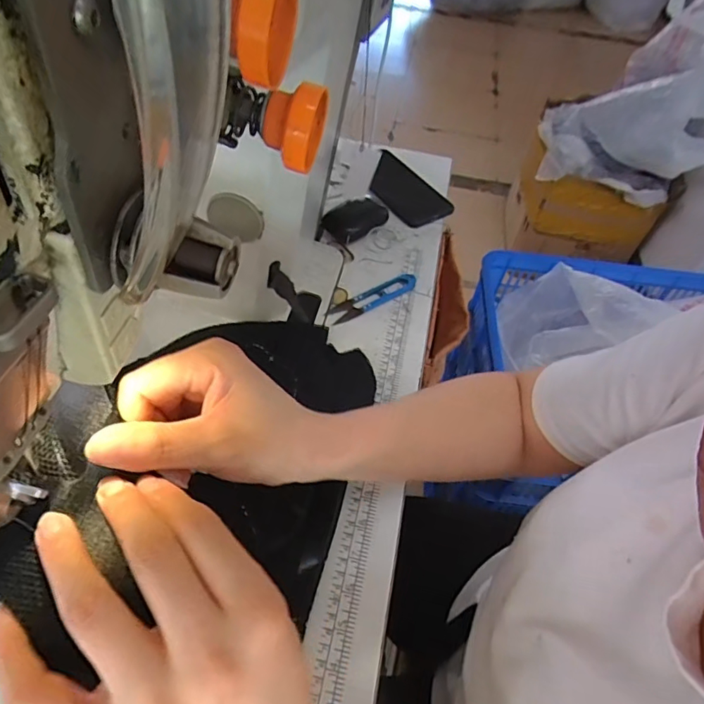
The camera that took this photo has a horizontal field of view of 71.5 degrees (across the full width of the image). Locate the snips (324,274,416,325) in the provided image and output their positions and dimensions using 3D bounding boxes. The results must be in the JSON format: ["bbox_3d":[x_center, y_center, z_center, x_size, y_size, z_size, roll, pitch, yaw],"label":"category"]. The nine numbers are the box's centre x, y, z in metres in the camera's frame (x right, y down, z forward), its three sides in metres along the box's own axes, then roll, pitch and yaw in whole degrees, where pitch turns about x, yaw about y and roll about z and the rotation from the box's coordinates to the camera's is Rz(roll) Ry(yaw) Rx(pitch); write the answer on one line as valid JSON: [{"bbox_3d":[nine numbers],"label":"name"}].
[{"bbox_3d":[0.026,-0.064,0.570,0.122,0.009,0.029,-28,61,-24],"label":"snips"}]

